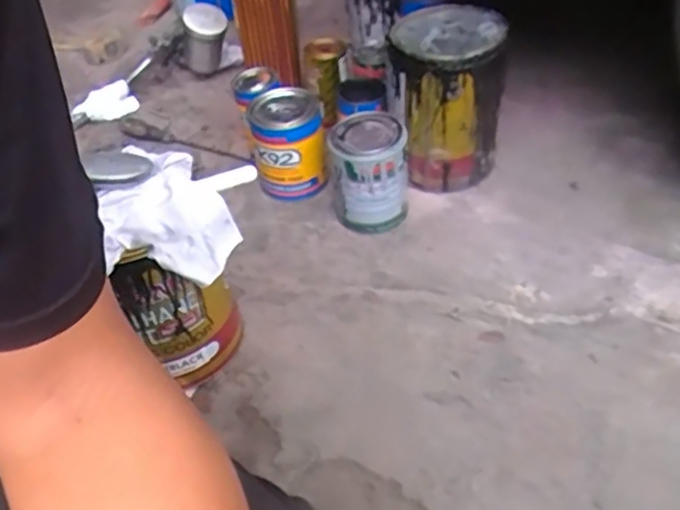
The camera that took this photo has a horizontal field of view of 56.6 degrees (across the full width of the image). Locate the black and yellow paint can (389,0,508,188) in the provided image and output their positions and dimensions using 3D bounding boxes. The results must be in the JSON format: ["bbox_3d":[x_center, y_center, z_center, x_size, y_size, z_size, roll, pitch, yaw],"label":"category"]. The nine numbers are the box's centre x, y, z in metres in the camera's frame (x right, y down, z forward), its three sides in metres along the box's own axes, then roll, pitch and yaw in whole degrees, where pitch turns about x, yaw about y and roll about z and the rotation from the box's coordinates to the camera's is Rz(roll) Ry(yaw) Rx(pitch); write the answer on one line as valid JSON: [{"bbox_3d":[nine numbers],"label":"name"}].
[{"bbox_3d":[0.151,-0.222,0.915,0.154,0.218,0.165,5,46,12],"label":"black and yellow paint can"}]

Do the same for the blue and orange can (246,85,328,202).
[{"bbox_3d":[-0.074,-0.154,0.922,0.103,0.143,0.094,-9,45,-2],"label":"blue and orange can"}]

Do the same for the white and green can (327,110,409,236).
[{"bbox_3d":[0.039,-0.114,0.876,0.105,0.142,0.115,-3,45,3],"label":"white and green can"}]

